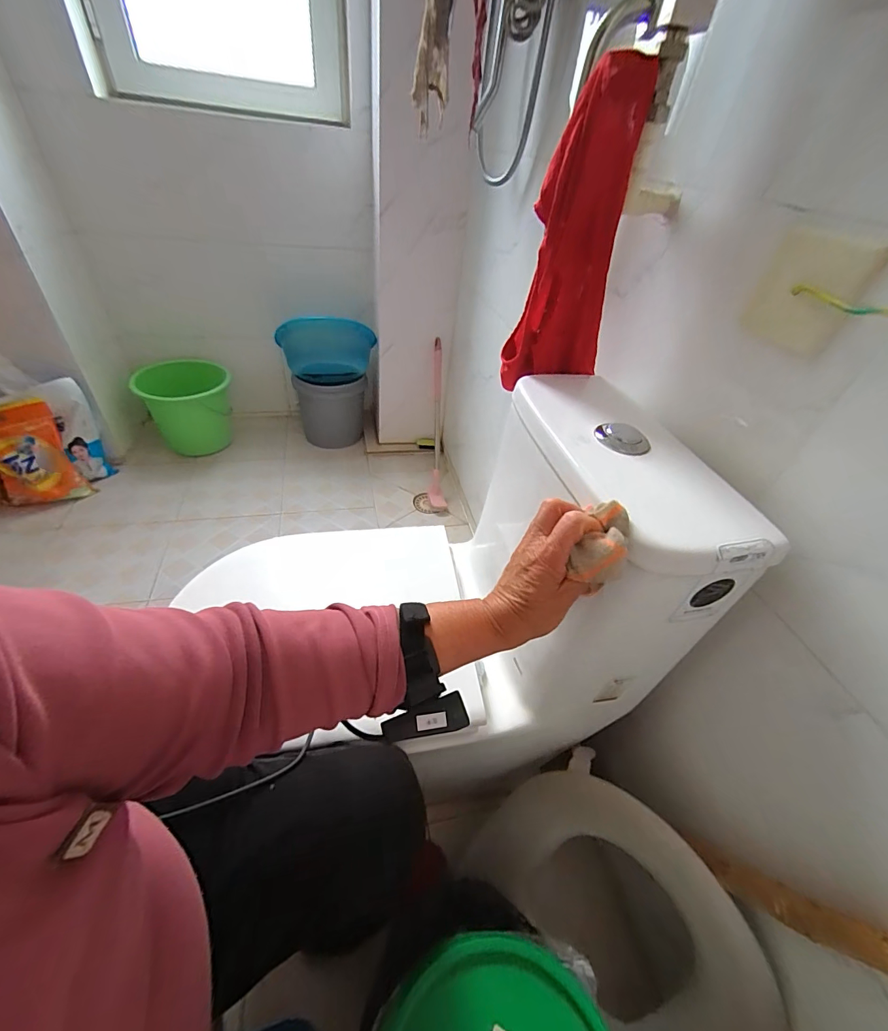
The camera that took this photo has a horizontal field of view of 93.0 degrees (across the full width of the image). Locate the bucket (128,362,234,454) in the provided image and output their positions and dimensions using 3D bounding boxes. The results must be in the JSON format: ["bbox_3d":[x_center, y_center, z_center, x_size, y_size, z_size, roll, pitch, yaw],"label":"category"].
[{"bbox_3d":[-0.924,-0.392,1.537,0.295,0.248,0.296,-18,48,-26],"label":"bucket"}]

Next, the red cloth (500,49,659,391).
[{"bbox_3d":[0.155,-0.309,0.508,0.121,0.309,0.053,17,43,11],"label":"red cloth"}]

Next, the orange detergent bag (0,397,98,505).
[{"bbox_3d":[-1.241,-0.173,1.256,0.206,0.309,0.044,-29,25,-33],"label":"orange detergent bag"}]

